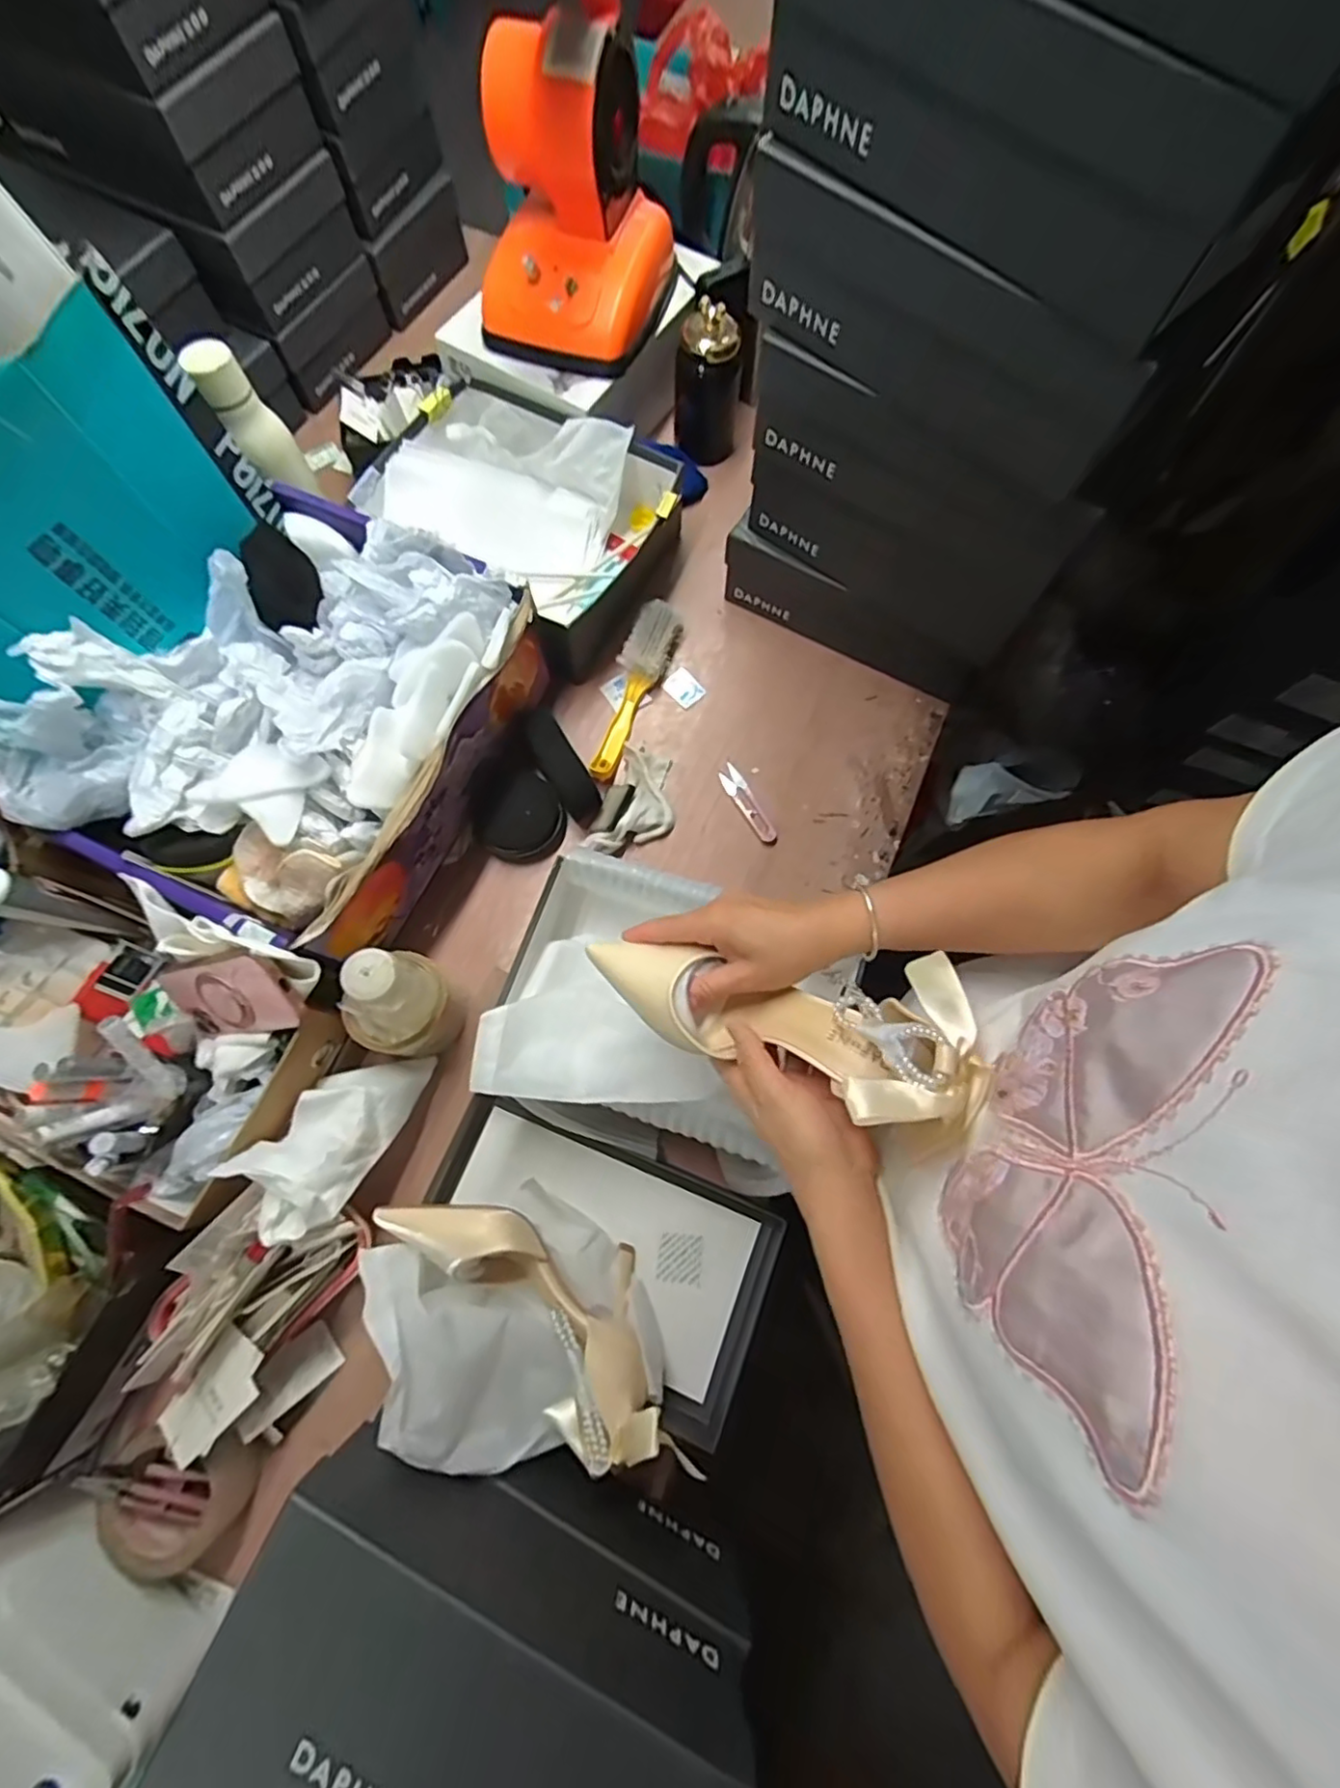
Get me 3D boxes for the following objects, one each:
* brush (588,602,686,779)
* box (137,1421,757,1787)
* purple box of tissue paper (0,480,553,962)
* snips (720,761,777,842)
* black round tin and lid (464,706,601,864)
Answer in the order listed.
[{"bbox_3d":[-0.042,-0.233,0.724,0.053,0.031,0.232,19,74,5],"label":"brush"},{"bbox_3d":[-0.125,0.497,0.369,0.287,0.105,0.182,24,75,6],"label":"box"},{"bbox_3d":[-0.335,-0.166,0.595,0.295,0.169,0.387,28,75,8],"label":"purple box of tissue paper"},{"bbox_3d":[0.087,-0.100,0.700,0.024,0.006,0.099,-30,76,-9],"label":"snips"},{"bbox_3d":[-0.150,-0.103,0.664,0.132,0.068,0.108,-36,77,-10],"label":"black round tin and lid"}]

